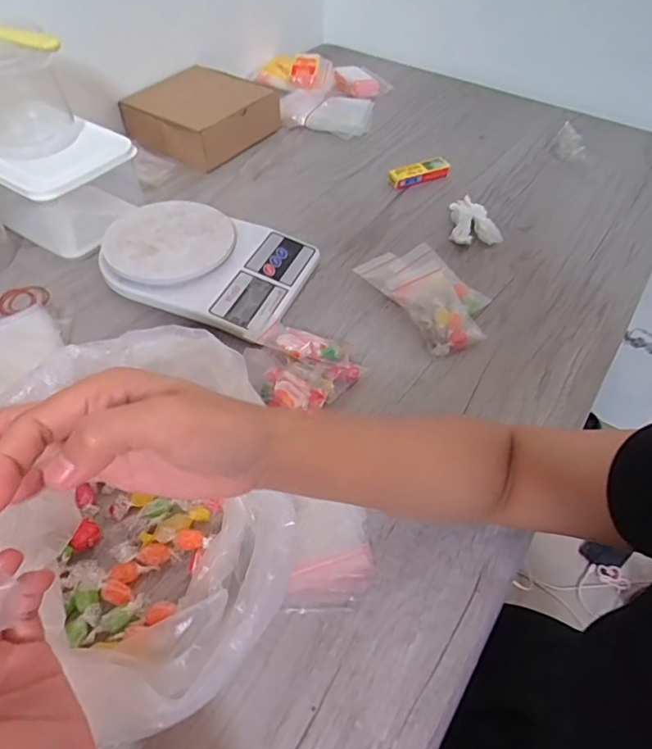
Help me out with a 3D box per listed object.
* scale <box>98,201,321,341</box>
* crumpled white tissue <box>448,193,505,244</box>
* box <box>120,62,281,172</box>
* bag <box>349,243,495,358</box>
[{"bbox_3d":[-0.127,-0.121,0.538,0.211,0.033,0.150,19,53,14],"label":"scale"},{"bbox_3d":[0.171,-0.179,0.598,0.053,0.021,0.066,1,50,-1],"label":"crumpled white tissue"},{"bbox_3d":[-0.172,-0.354,0.696,0.164,0.054,0.167,28,55,20],"label":"box"},{"bbox_3d":[0.106,-0.085,0.518,0.088,0.027,0.141,-26,56,-21],"label":"bag"}]

